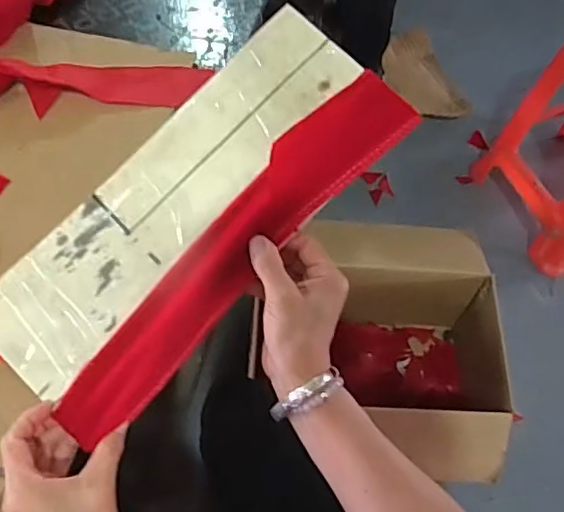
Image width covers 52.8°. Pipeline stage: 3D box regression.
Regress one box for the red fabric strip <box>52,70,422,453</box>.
[{"bbox_3d":[-0.036,-0.004,0.446,0.063,0.013,0.359,44,85,2],"label":"red fabric strip"}]

